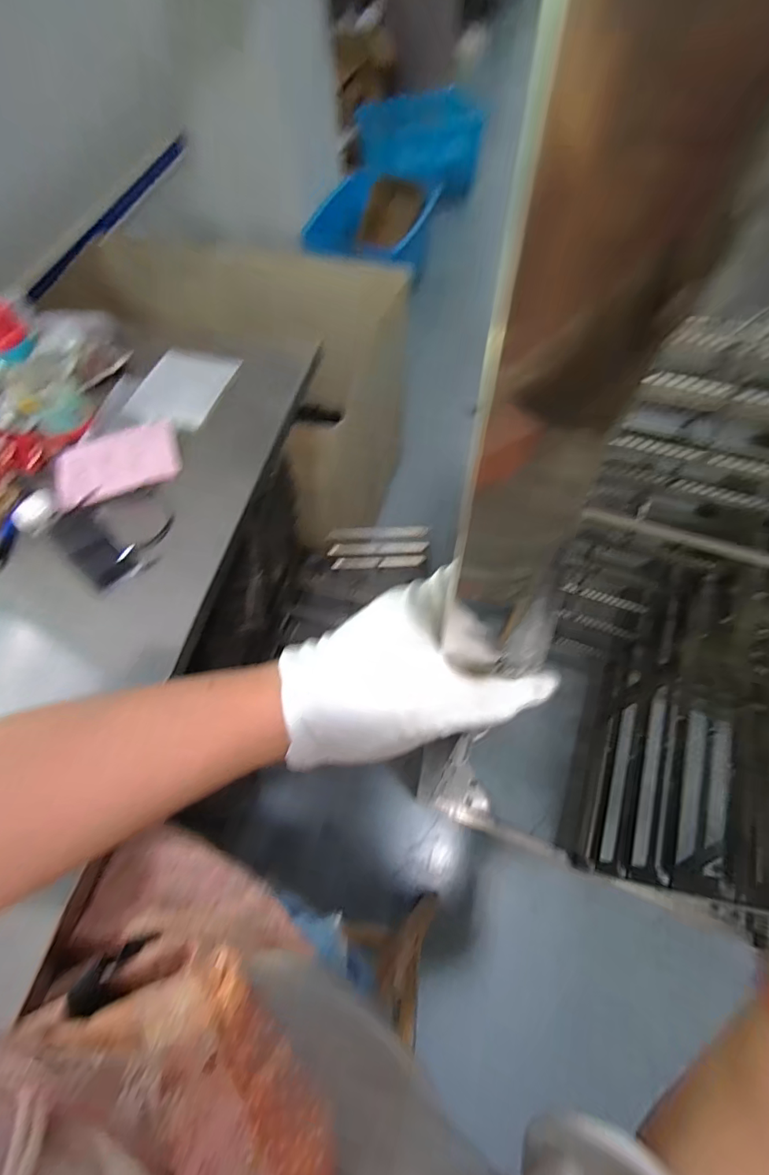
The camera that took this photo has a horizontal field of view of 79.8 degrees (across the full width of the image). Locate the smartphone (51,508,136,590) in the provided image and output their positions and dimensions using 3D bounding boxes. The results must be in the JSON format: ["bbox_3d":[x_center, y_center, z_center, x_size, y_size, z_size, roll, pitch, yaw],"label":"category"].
[{"bbox_3d":[-0.399,-0.053,0.625,0.150,0.012,0.058,38,71,20],"label":"smartphone"}]

